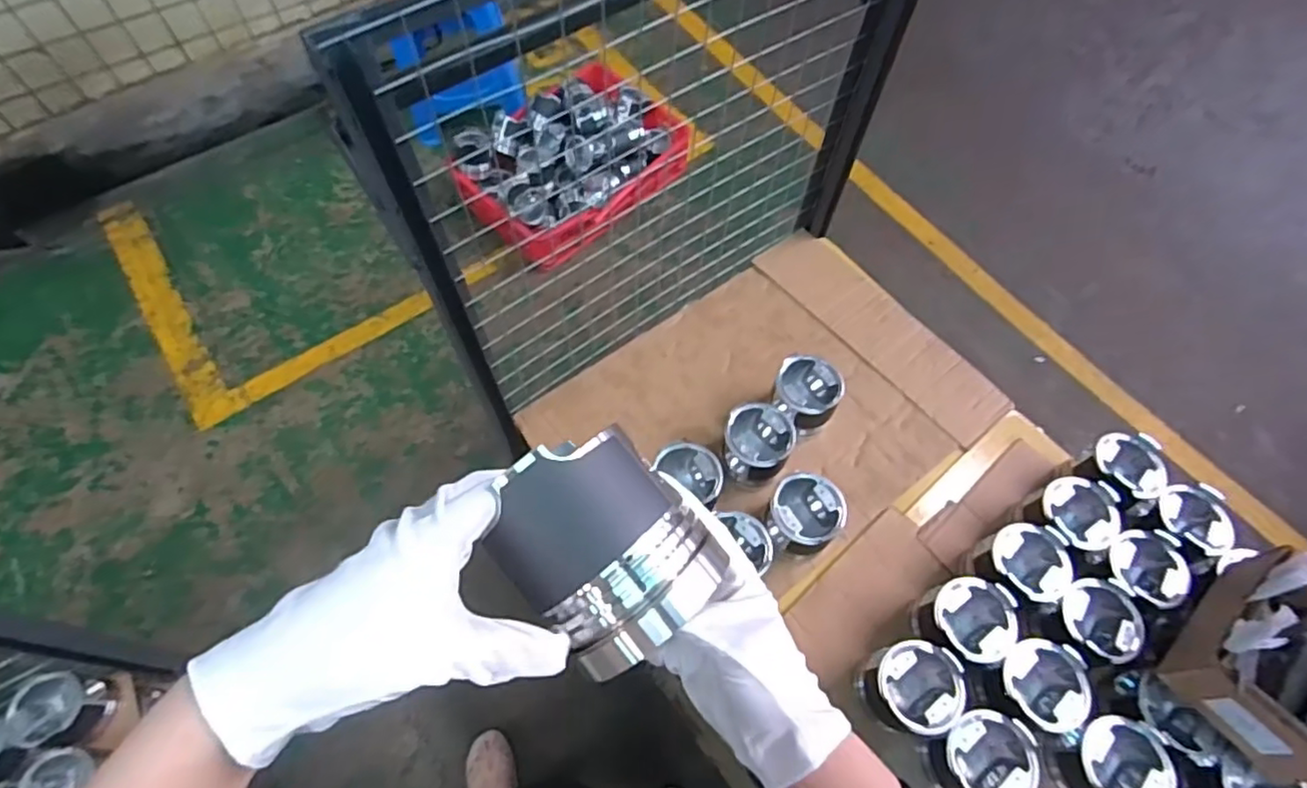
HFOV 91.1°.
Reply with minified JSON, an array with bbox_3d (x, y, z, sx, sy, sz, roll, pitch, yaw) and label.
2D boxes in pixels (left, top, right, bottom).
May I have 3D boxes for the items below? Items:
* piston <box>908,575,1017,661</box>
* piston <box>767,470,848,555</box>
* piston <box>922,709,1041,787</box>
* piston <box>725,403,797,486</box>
[{"bbox_3d":[0.399,0.297,0.835,0.105,0.105,0.097,1,61,-1],"label":"piston"},{"bbox_3d":[0.206,0.173,0.892,0.098,0.101,0.098,1,61,-1],"label":"piston"},{"bbox_3d":[0.380,0.430,0.757,0.108,0.115,0.100,10,61,4],"label":"piston"},{"bbox_3d":[0.152,0.077,0.955,0.094,0.096,0.101,1,61,-1],"label":"piston"}]

